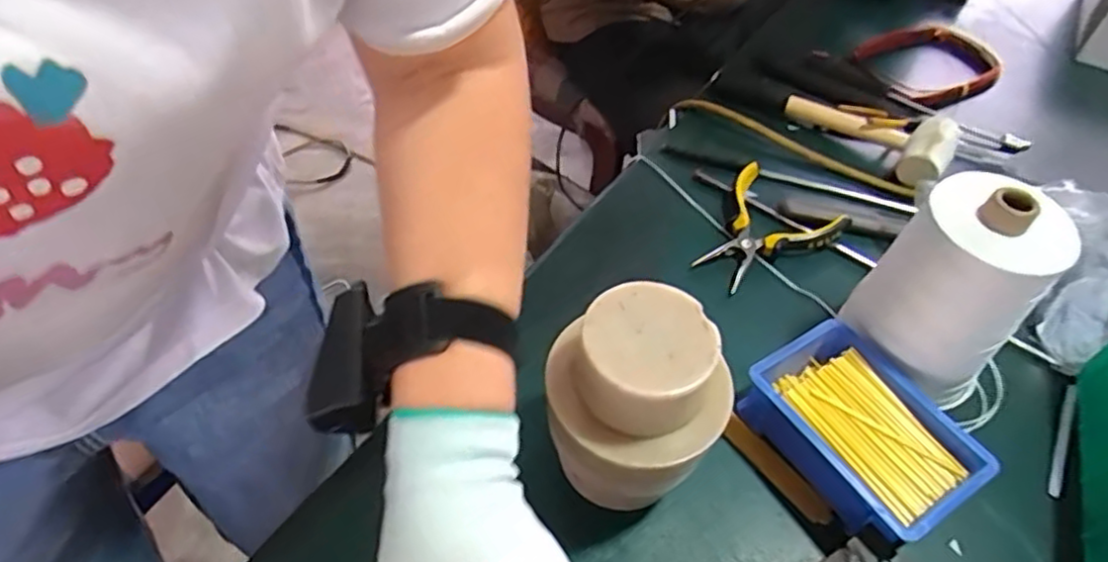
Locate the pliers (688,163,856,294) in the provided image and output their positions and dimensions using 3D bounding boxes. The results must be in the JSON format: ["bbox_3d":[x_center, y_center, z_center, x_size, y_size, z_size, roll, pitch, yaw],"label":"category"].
[{"bbox_3d":[0.185,-0.047,0.615,0.127,0.016,0.110,-36,61,-27],"label":"pliers"}]

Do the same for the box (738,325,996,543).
[{"bbox_3d":[0.209,0.108,0.477,0.102,0.052,0.146,-26,57,-22],"label":"box"}]

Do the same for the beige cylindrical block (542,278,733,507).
[{"bbox_3d":[0.046,0.082,0.433,0.112,0.149,0.091,36,58,23],"label":"beige cylindrical block"}]

